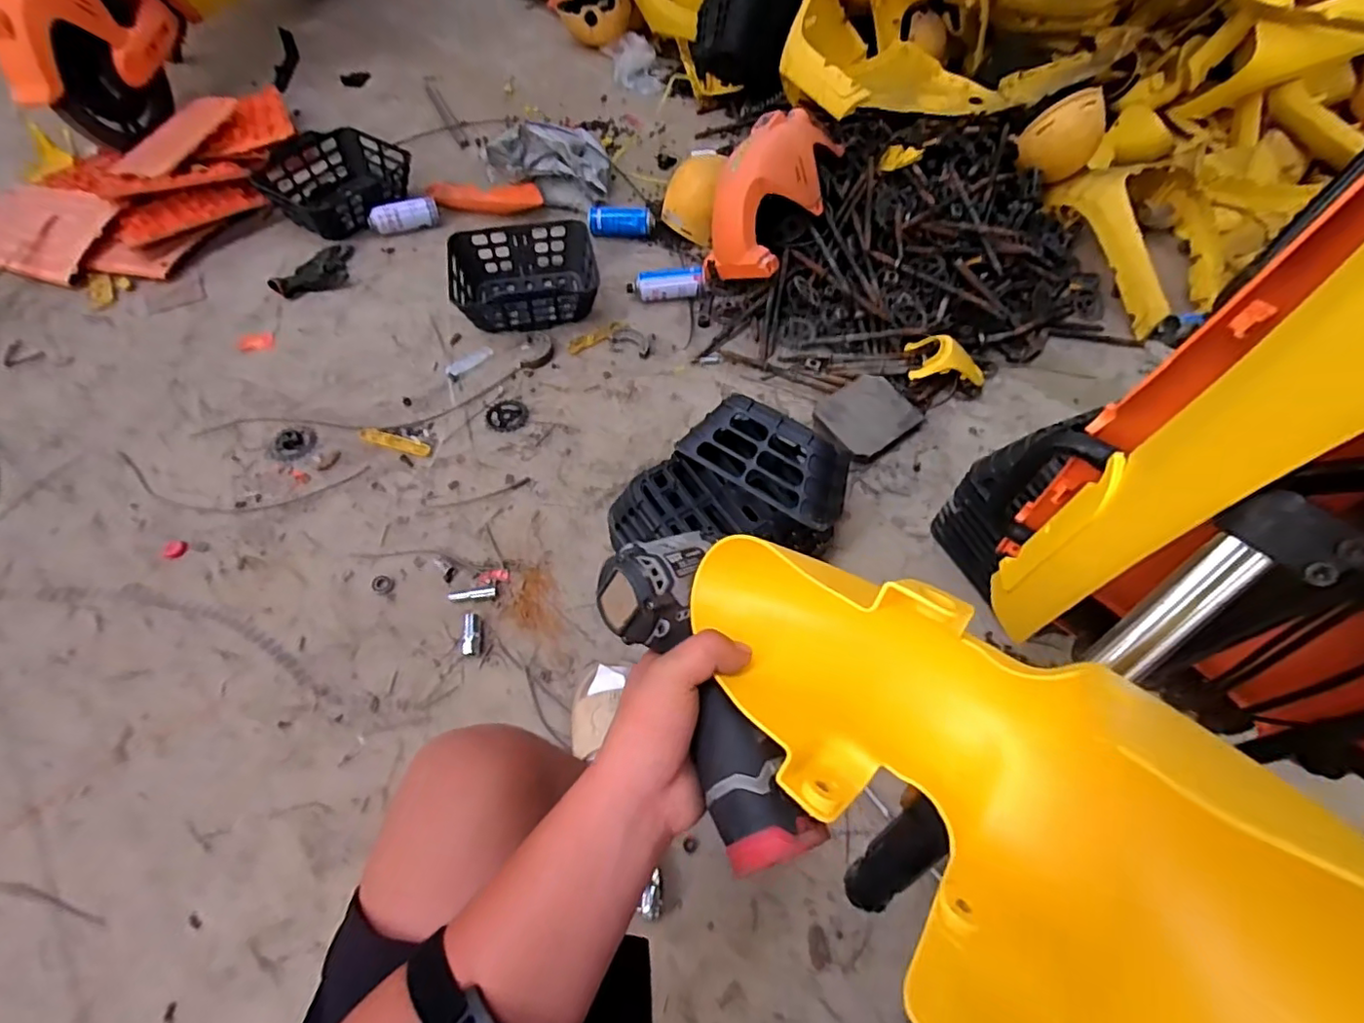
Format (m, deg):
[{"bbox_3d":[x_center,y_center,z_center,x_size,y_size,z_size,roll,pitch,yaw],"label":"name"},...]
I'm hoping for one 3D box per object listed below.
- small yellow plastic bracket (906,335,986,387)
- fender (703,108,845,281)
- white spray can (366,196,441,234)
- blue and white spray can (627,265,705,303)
[{"bbox_3d":[0.599,-0.345,1.325,0.178,0.076,0.112,7,58,2],"label":"small yellow plastic bracket"},{"bbox_3d":[0.214,-0.768,1.431,0.223,0.177,0.450,31,94,16],"label":"fender"},{"bbox_3d":[-0.729,-0.775,1.568,0.177,0.052,0.068,-23,62,-15],"label":"white spray can"},{"bbox_3d":[-0.035,-0.543,1.433,0.185,0.061,0.070,-10,59,-8],"label":"blue and white spray can"}]

